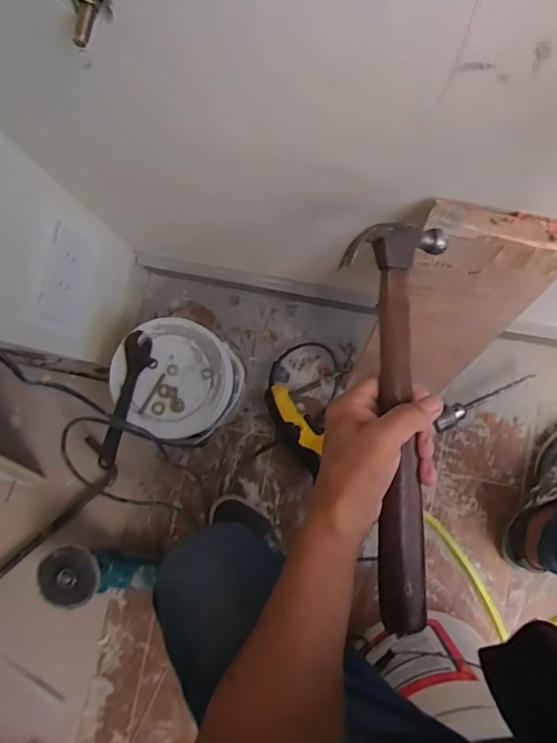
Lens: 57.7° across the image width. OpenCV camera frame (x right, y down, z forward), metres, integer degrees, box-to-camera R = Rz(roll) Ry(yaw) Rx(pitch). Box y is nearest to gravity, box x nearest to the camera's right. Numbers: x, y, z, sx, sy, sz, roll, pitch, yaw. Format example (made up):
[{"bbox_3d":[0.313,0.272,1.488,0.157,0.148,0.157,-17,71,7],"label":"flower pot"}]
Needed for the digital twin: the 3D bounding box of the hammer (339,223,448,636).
[{"bbox_3d":[0.097,0.041,0.403,0.078,0.029,0.315,-1,86,4],"label":"hammer"}]

